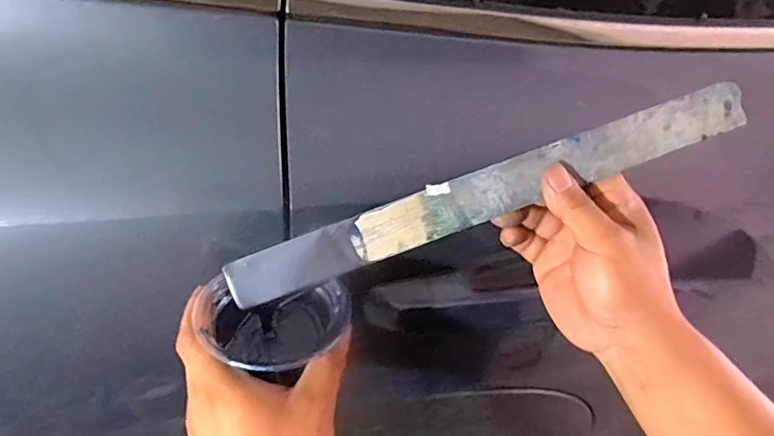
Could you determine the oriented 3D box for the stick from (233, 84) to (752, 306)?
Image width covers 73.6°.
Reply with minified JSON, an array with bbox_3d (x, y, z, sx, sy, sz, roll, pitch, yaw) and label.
[{"bbox_3d":[0.066,-0.016,0.321,0.333,0.032,0.005,-20,7,-5],"label":"stick"}]

